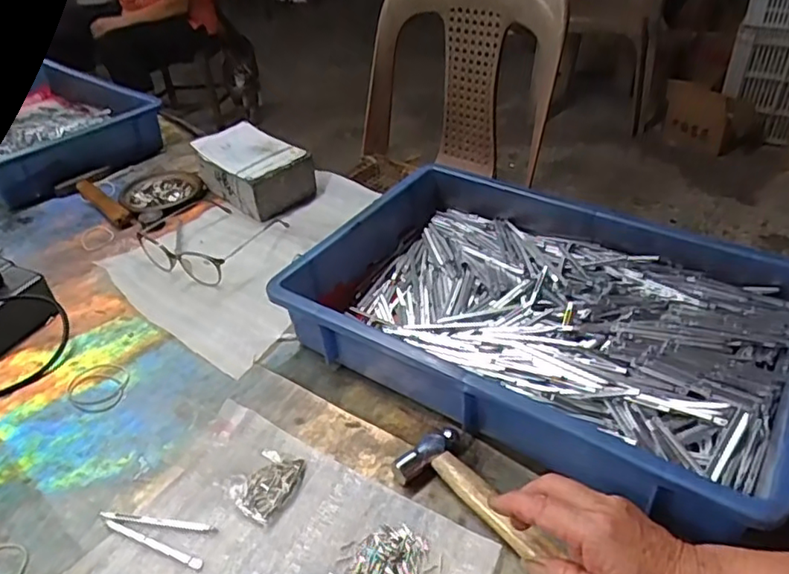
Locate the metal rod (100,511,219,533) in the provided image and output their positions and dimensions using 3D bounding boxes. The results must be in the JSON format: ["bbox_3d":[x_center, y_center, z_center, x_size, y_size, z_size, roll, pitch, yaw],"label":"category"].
[{"bbox_3d":[-0.180,0.179,0.453,0.095,0.004,0.007,4,39,10],"label":"metal rod"}]

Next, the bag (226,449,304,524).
[{"bbox_3d":[-0.100,0.152,0.471,0.040,0.021,0.058,21,45,28],"label":"bag"}]

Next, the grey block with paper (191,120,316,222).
[{"bbox_3d":[-0.195,-0.168,0.835,0.105,0.070,0.146,-33,46,-31],"label":"grey block with paper"}]

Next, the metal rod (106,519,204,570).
[{"bbox_3d":[-0.179,0.189,0.439,0.089,0.004,0.007,12,41,20],"label":"metal rod"}]

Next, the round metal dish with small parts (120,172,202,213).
[{"bbox_3d":[-0.342,-0.135,0.854,0.109,0.016,0.115,-3,38,2],"label":"round metal dish with small parts"}]

